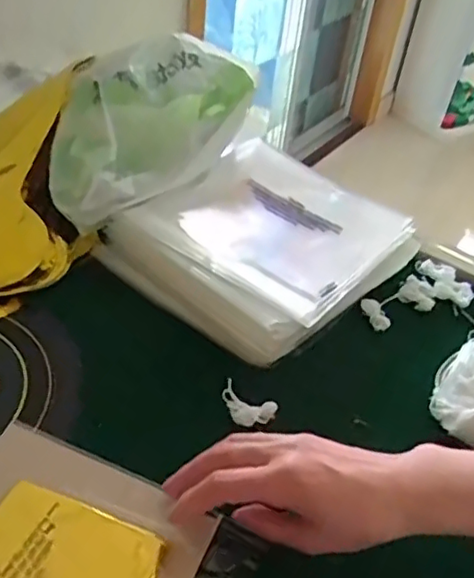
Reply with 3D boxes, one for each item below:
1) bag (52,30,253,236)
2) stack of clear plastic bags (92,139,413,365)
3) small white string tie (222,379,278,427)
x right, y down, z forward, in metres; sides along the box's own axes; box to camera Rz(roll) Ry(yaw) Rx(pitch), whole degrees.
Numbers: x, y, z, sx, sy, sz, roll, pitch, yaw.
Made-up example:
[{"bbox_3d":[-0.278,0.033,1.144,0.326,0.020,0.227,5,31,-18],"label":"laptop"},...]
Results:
[{"bbox_3d":[-0.083,-0.171,0.624,0.126,0.103,0.262,25,45,20],"label":"bag"},{"bbox_3d":[0.028,-0.049,0.595,0.229,0.045,0.253,35,49,28],"label":"stack of clear plastic bags"},{"bbox_3d":[0.009,0.086,0.455,0.040,0.022,0.021,11,42,5],"label":"small white string tie"}]

